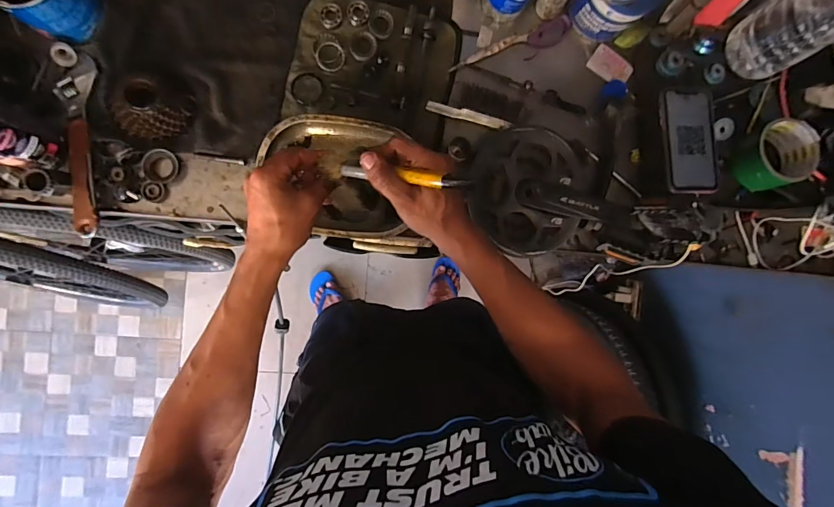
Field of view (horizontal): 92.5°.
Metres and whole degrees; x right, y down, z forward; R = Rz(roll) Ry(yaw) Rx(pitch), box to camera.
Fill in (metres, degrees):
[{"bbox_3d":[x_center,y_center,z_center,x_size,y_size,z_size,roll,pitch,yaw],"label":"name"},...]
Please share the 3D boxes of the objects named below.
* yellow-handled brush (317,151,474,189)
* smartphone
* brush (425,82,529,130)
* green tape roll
[{"bbox_3d":[-0.027,-0.084,0.405,0.169,0.013,0.028,10,89,22],"label":"yellow-handled brush"},{"bbox_3d":[0.389,-0.159,0.564,0.083,0.010,0.154,-1,83,-9],"label":"smartphone"},{"bbox_3d":[0.091,-0.215,0.574,0.140,0.025,0.051,13,89,-7],"label":"brush"},{"bbox_3d":[0.495,-0.136,0.554,0.081,0.053,0.084,0,90,-7],"label":"green tape roll"}]

